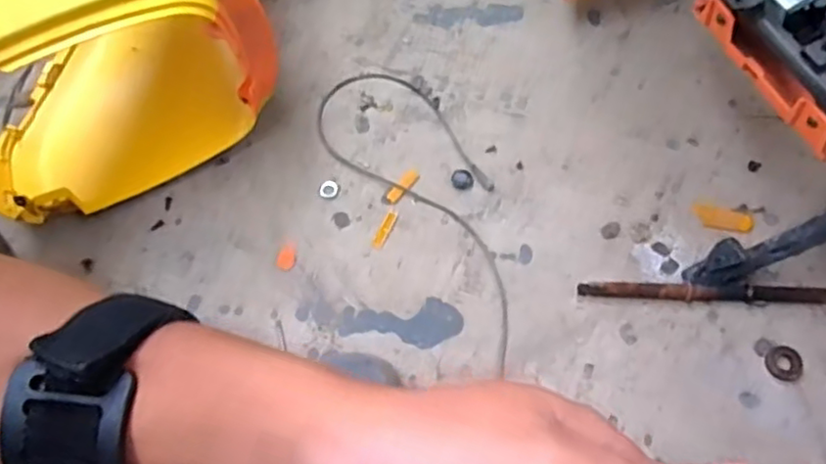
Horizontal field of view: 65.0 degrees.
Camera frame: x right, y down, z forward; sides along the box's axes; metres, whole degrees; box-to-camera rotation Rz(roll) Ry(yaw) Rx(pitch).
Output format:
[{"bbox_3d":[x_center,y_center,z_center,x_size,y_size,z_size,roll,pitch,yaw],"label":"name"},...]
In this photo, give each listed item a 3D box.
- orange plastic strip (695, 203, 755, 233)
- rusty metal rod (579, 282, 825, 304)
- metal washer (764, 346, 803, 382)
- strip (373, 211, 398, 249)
[{"bbox_3d":[0.345,-0.014,0.720,0.061,0.004,0.026,15,69,9],"label":"orange plastic strip"},{"bbox_3d":[0.320,0.064,0.680,0.278,0.016,0.018,1,68,4],"label":"rusty metal rod"},{"bbox_3d":[0.375,0.132,0.654,0.035,0.004,0.037,-1,67,3],"label":"metal washer"},{"bbox_3d":[-0.032,-0.003,0.739,0.013,0.004,0.048,21,70,12],"label":"strip"}]

